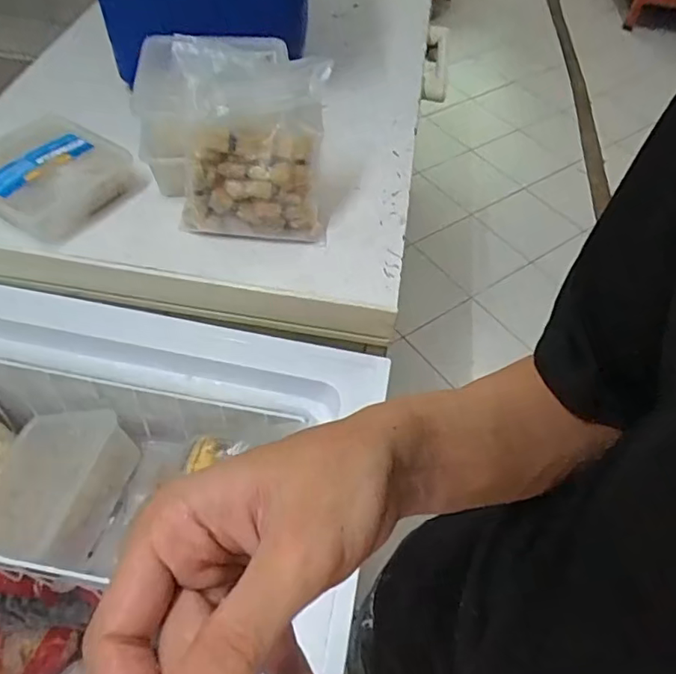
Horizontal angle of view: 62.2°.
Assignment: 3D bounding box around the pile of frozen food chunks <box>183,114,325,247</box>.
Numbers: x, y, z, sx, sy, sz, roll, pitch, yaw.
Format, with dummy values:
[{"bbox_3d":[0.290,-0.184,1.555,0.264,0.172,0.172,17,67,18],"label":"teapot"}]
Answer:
[{"bbox_3d":[-0.108,-0.193,0.694,0.169,0.136,0.082,-4,53,-8],"label":"pile of frozen food chunks"}]

